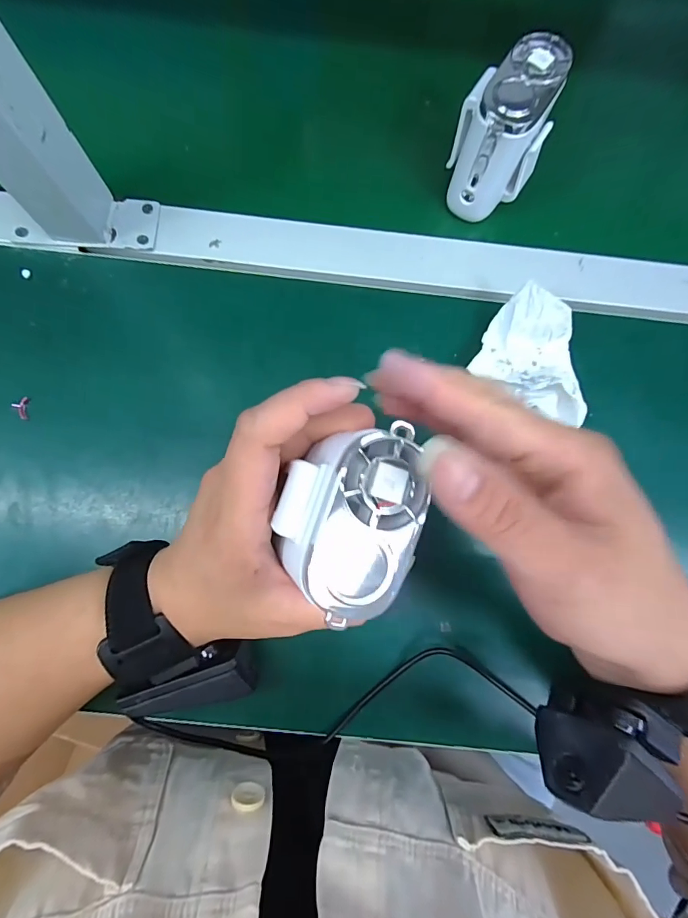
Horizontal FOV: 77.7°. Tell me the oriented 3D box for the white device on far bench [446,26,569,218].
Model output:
[{"bbox_3d":[0.106,-0.213,0.284,0.052,0.077,0.063,33,81,3],"label":"white device on far bench"}]

